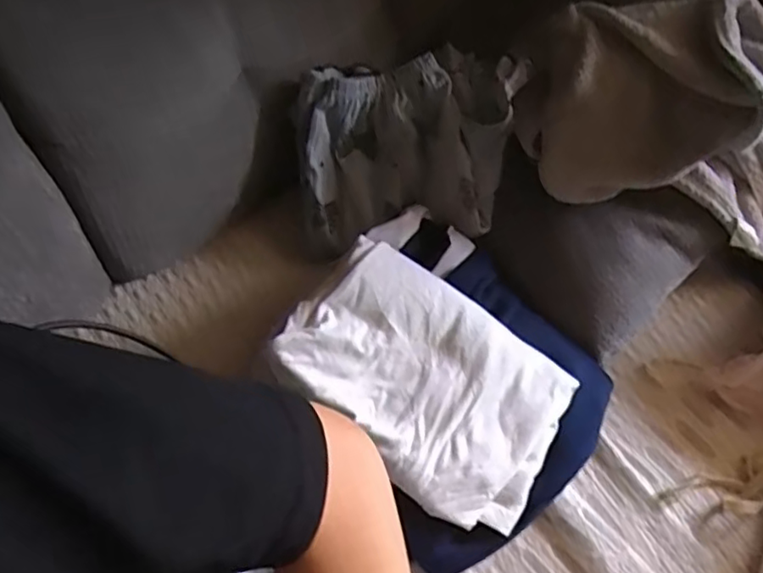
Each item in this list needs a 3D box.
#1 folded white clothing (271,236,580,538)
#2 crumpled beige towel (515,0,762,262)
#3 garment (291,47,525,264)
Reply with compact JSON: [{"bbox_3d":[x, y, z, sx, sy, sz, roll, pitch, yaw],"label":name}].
[{"bbox_3d":[0.039,0.077,0.509,0.234,0.019,0.162,36,68,-3],"label":"folded white clothing"},{"bbox_3d":[0.290,-0.163,0.601,0.304,0.163,0.180,9,57,3],"label":"crumpled beige towel"},{"bbox_3d":[0.022,-0.148,0.635,0.207,0.123,0.184,3,56,-1],"label":"garment"}]

